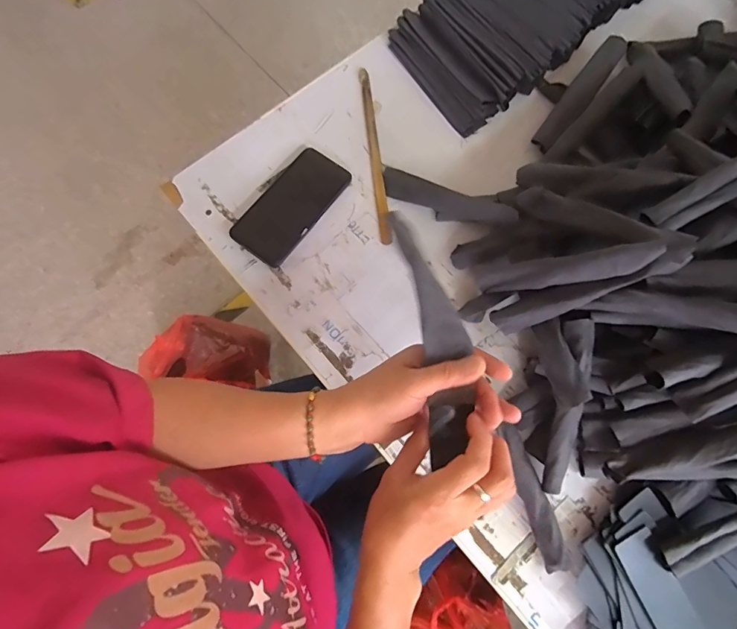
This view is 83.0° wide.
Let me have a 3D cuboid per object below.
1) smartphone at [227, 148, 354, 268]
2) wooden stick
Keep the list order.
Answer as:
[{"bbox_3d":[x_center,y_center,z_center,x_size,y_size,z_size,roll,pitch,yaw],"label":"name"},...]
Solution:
[{"bbox_3d":[-0.098,-0.140,0.537,0.077,0.011,0.159,37,78,8],"label":"smartphone"},{"bbox_3d":[0.008,-0.221,0.572,0.015,0.008,0.265,-6,76,-3],"label":"wooden stick"}]

